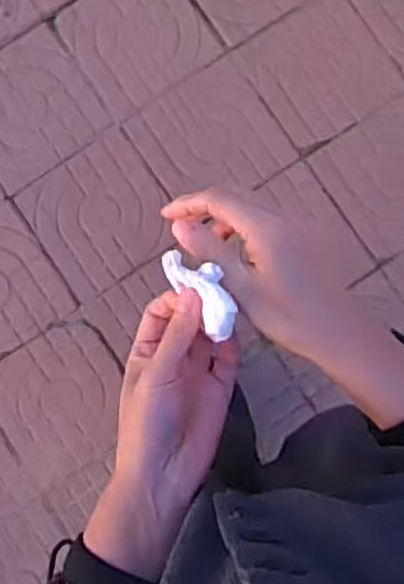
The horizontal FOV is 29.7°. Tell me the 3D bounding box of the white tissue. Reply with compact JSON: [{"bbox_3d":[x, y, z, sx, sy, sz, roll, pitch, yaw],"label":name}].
[{"bbox_3d":[0.000,-0.001,0.440,0.024,0.011,0.059,-39,77,-3],"label":"white tissue"}]

